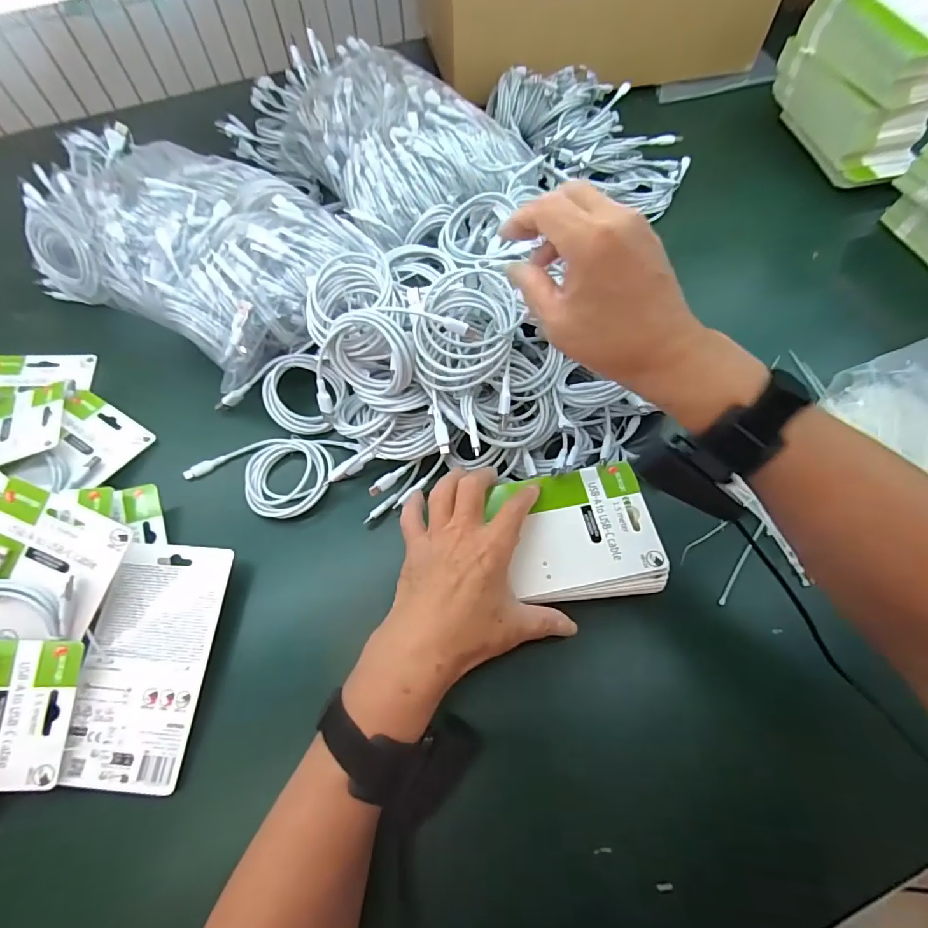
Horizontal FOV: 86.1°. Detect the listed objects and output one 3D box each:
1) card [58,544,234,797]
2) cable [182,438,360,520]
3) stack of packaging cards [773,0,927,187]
[{"bbox_3d":[-0.258,0.159,0.406,0.099,0.019,0.183,4,63,3],"label":"card"},{"bbox_3d":[-0.193,0.010,0.490,0.160,0.018,0.081,2,63,2],"label":"cable"},{"bbox_3d":[0.483,-0.462,0.599,0.097,0.148,0.186,-12,63,-5],"label":"stack of packaging cards"}]

